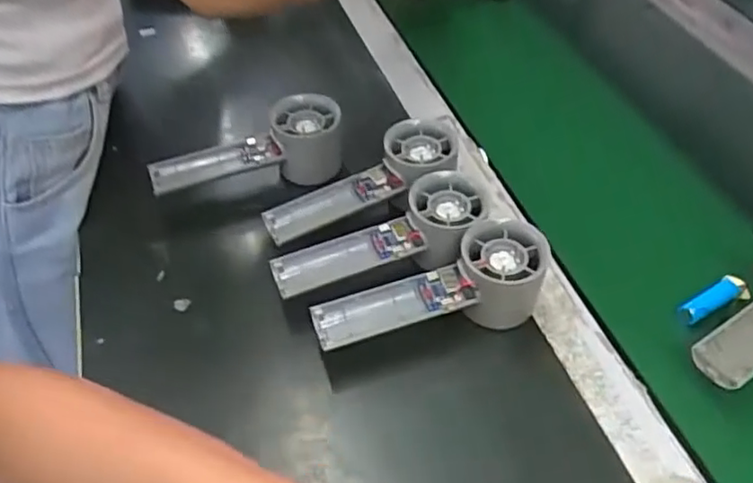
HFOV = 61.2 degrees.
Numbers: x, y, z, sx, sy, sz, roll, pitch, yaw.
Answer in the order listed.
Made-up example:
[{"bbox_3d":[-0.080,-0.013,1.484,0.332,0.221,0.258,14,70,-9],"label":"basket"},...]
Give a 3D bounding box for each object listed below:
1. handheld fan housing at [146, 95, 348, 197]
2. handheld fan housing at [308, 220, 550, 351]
[{"bbox_3d":[-0.107,-0.077,0.529,0.156,0.052,0.059,-8,49,-6],"label":"handheld fan housing"},{"bbox_3d":[0.036,0.036,0.429,0.159,0.055,0.052,-14,50,-12],"label":"handheld fan housing"}]

